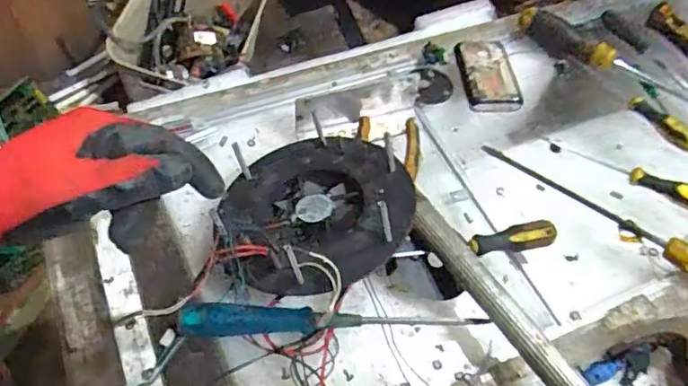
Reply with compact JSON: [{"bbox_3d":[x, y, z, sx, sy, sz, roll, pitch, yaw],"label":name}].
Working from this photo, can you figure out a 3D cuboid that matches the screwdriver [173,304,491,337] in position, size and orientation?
[{"bbox_3d":[-0.008,0.100,0.450,0.242,0.023,0.020,2,55,-5],"label":"screwdriver"}]

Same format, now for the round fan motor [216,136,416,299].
[{"bbox_3d":[-0.025,0.018,0.488,0.161,0.071,0.160,2,55,-3],"label":"round fan motor"}]

